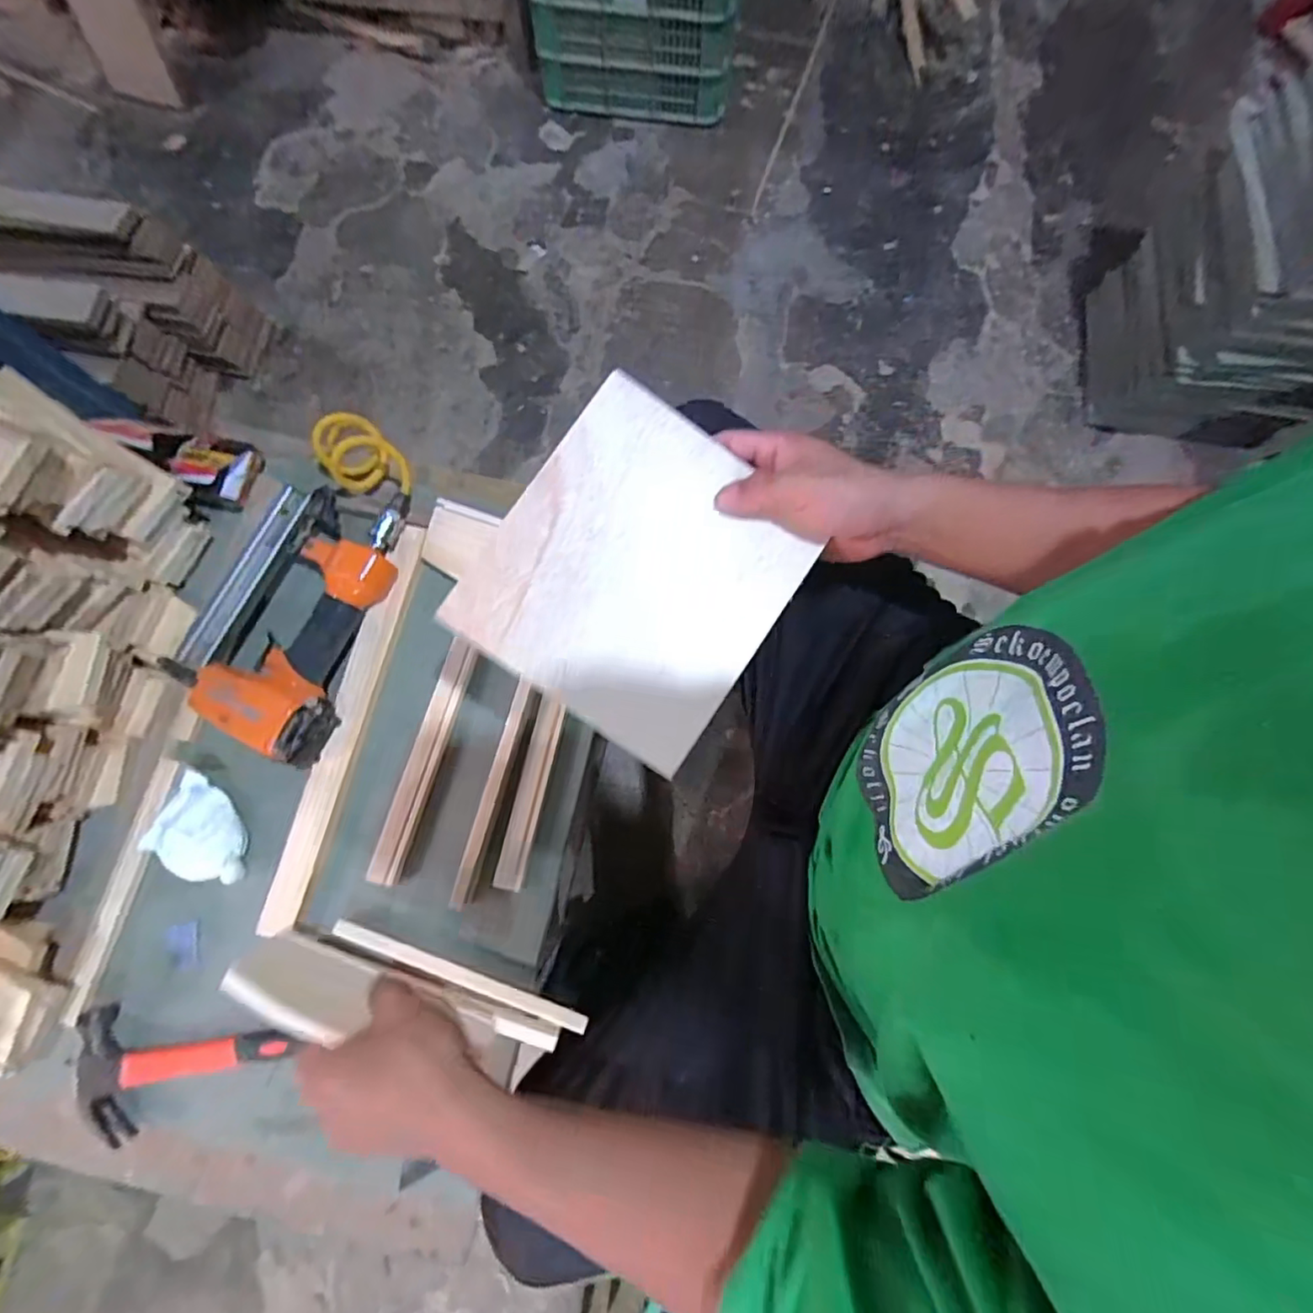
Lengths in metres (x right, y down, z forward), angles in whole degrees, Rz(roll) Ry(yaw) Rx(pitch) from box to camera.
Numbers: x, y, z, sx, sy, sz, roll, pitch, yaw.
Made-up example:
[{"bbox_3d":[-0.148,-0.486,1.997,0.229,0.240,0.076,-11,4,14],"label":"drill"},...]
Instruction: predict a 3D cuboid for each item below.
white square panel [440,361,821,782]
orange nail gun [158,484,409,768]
[{"bbox_3d":[-0.010,-0.058,0.398,0.189,0.013,0.204,35,85,-6],"label":"white square panel"},{"bbox_3d":[-0.335,-0.045,0.532,0.158,0.057,0.257,19,78,2],"label":"orange nail gun"}]

